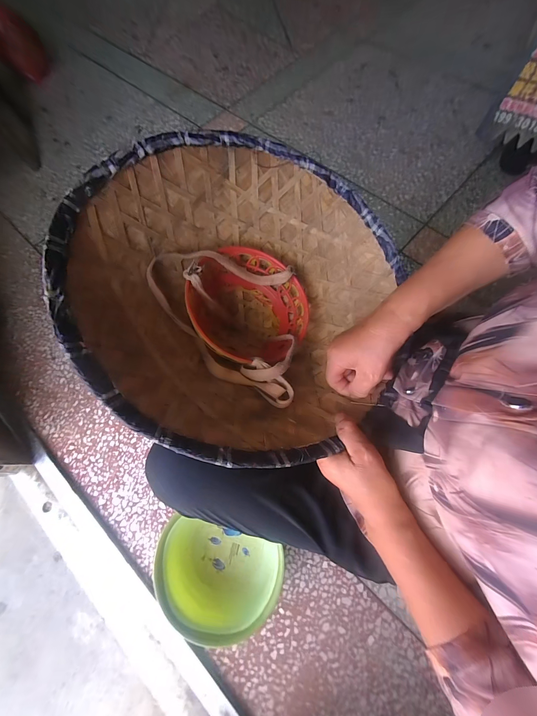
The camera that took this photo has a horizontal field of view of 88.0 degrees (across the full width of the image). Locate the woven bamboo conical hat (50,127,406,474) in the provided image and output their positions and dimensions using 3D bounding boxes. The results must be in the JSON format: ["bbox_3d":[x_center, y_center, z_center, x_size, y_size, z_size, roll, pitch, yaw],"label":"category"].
[{"bbox_3d":[-0.020,-0.089,0.384,0.423,0.196,0.407,31,77,-14],"label":"woven bamboo conical hat"}]

